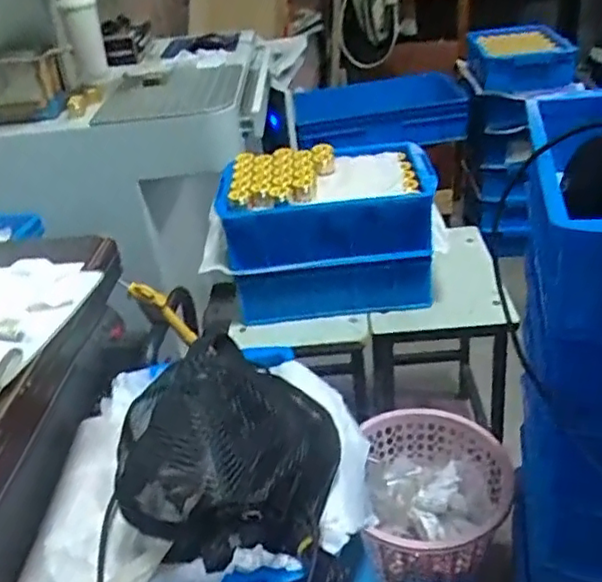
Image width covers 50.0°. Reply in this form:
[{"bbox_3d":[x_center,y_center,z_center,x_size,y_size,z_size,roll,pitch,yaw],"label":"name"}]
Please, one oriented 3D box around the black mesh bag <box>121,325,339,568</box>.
[{"bbox_3d":[-0.066,0.144,0.627,0.181,0.158,0.166,-2,33,8],"label":"black mesh bag"}]

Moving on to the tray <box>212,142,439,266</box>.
[{"bbox_3d":[0.045,-0.142,1.105,0.347,0.146,0.224,-7,32,0],"label":"tray"}]

